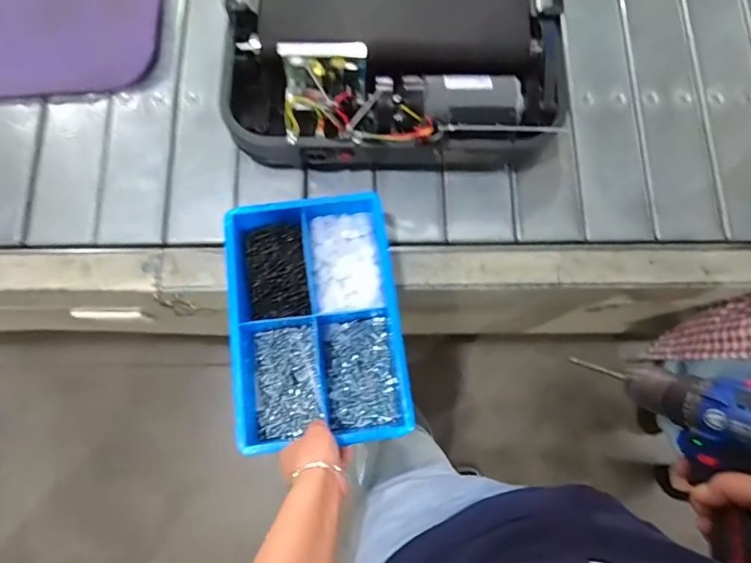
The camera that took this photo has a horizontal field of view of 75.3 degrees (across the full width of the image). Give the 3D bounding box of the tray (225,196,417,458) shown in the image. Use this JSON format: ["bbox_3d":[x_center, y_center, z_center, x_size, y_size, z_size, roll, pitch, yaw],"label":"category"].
[{"bbox_3d":[-0.074,0.045,0.611,0.198,0.069,0.294,-7,79,-3],"label":"tray"}]

